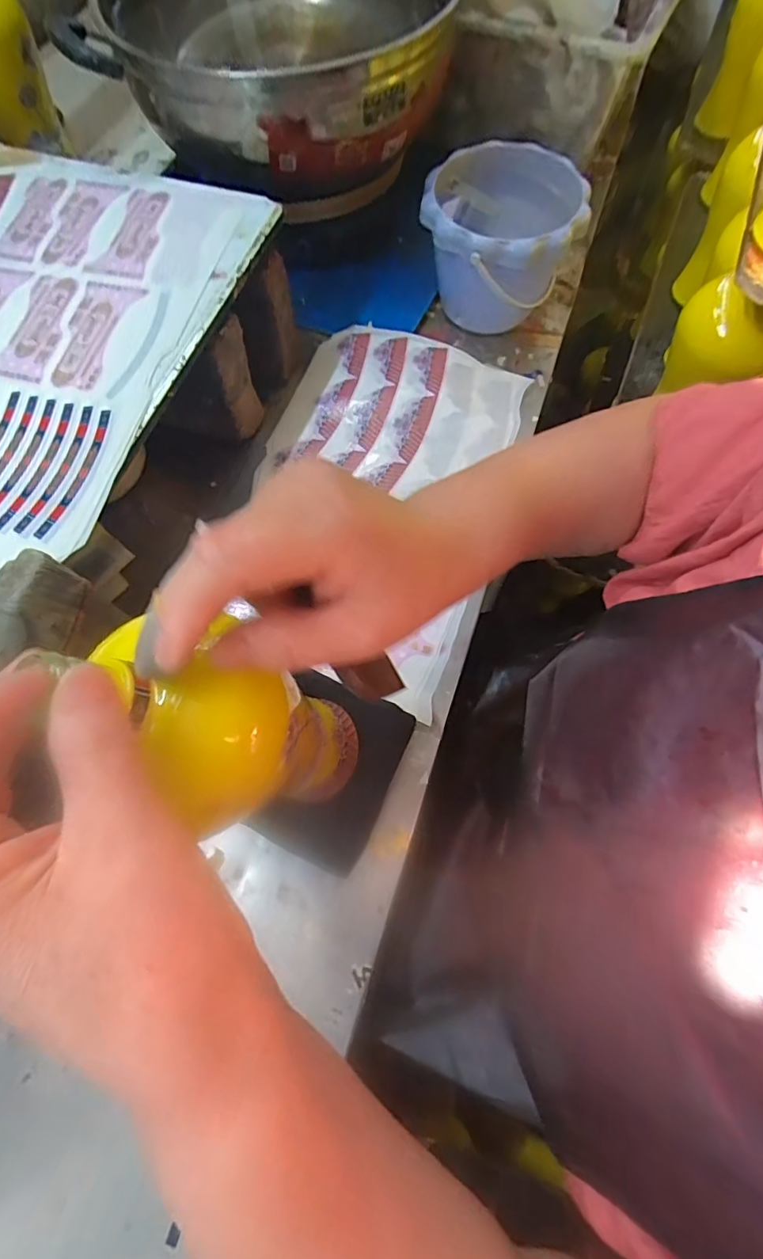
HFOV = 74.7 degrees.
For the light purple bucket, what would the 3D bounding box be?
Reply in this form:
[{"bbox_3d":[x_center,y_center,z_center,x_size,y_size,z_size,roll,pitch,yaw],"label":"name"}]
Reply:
[{"bbox_3d":[0.120,-0.403,0.529,0.148,0.113,0.160,0,71,0],"label":"light purple bucket"}]

